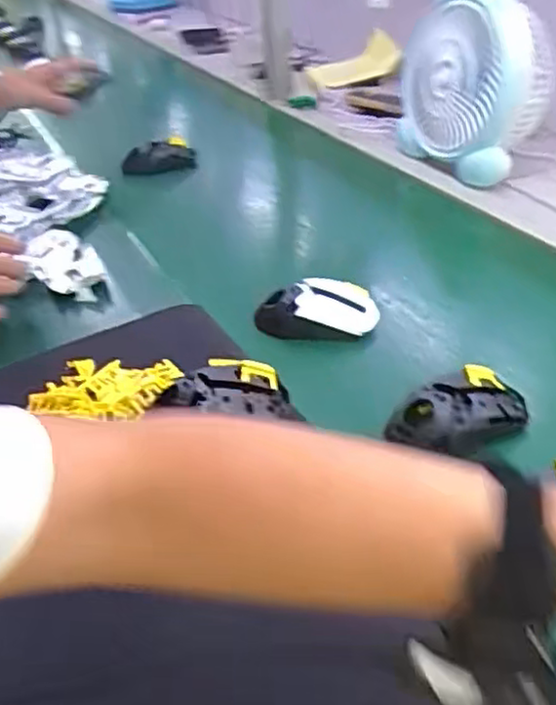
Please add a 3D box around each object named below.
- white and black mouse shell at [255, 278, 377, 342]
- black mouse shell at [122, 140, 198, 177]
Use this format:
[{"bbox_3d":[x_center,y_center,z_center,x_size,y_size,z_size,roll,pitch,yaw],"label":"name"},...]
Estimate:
[{"bbox_3d":[0.039,-0.043,0.698,0.114,0.043,0.048,3,35,9],"label":"white and black mouse shell"},{"bbox_3d":[-0.189,-0.303,1.110,0.119,0.052,0.032,-2,35,2],"label":"black mouse shell"}]

